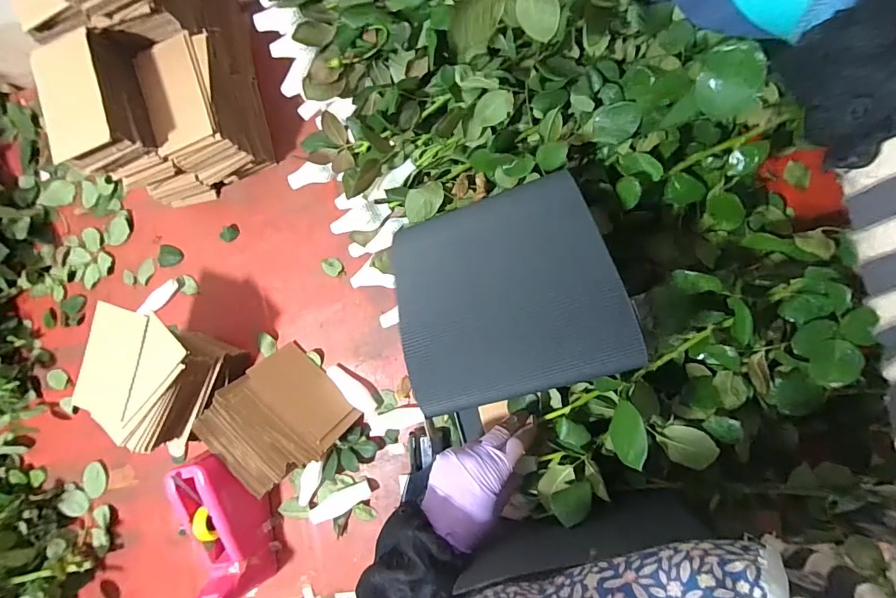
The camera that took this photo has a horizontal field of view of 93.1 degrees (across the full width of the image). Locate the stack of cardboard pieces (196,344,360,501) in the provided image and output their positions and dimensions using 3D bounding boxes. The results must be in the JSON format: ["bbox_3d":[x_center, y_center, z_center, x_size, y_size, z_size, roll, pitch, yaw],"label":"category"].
[{"bbox_3d":[-0.235,0.169,0.590,0.154,0.074,0.161,43,90,9],"label":"stack of cardboard pieces"}]

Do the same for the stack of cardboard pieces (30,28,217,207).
[{"bbox_3d":[-0.424,-0.239,0.593,0.102,0.209,0.166,-17,82,4],"label":"stack of cardboard pieces"}]

